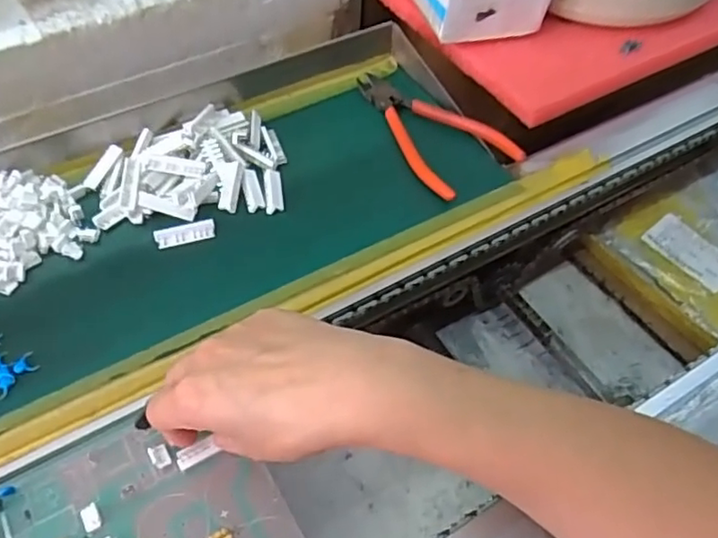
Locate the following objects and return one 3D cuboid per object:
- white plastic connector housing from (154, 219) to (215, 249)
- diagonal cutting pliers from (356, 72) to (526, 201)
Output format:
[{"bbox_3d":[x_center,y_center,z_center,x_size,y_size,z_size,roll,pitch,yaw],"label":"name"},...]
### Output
[{"bbox_3d":[-0.118,-0.024,0.423,0.039,0.006,0.012,-17,58,-14],"label":"white plastic connector housing"},{"bbox_3d":[0.049,-0.115,0.490,0.073,0.016,0.147,-30,62,-22],"label":"diagonal cutting pliers"}]

